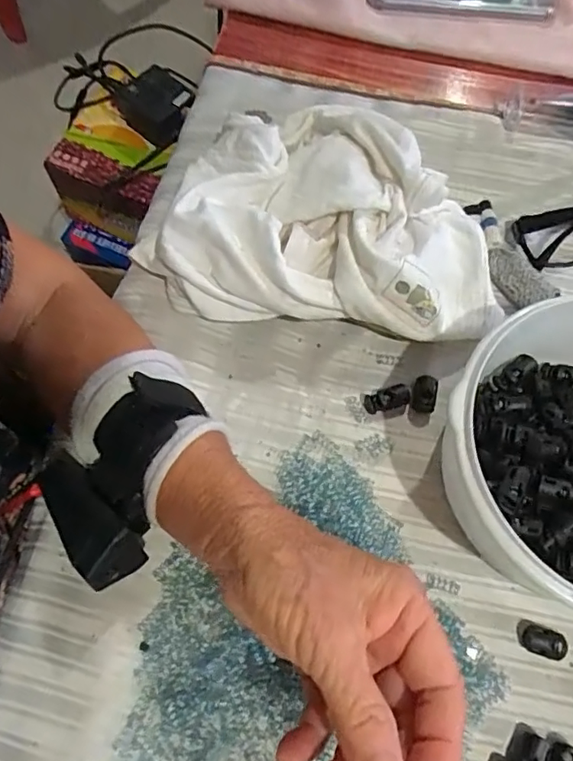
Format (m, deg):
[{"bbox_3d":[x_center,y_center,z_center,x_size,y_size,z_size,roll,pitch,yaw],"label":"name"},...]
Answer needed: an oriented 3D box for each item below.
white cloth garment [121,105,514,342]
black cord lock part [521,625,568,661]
[{"bbox_3d":[0.029,-0.109,0.364,0.220,0.060,0.162,10,66,2],"label":"white cloth garment"},{"bbox_3d":[0.138,0.140,0.292,0.025,0.009,0.014,17,67,5],"label":"black cord lock part"}]

